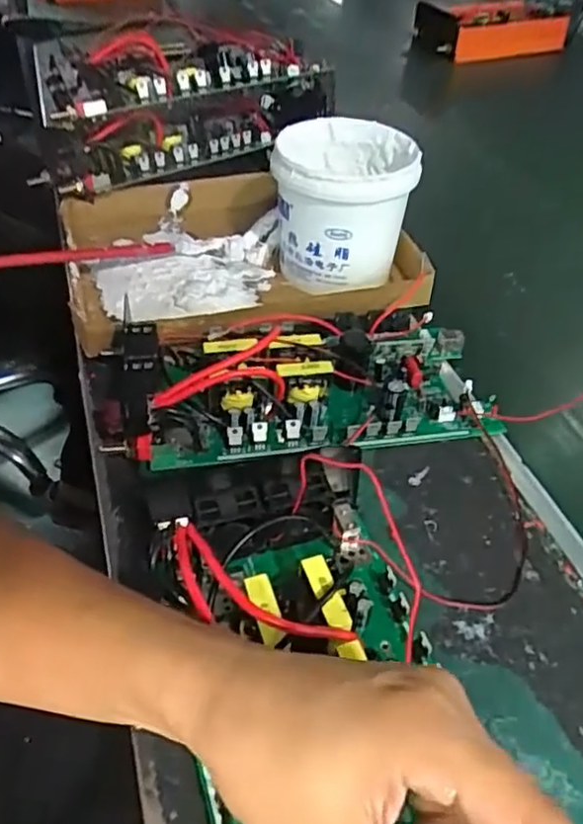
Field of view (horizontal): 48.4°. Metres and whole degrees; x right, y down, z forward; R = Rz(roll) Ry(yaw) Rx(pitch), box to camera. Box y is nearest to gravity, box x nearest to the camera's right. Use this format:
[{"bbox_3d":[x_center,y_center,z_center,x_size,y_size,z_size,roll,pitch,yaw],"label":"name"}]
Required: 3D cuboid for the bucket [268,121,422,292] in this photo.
[{"bbox_3d":[0.044,-0.185,0.588,0.120,0.111,0.123,5,43,1],"label":"bucket"}]

